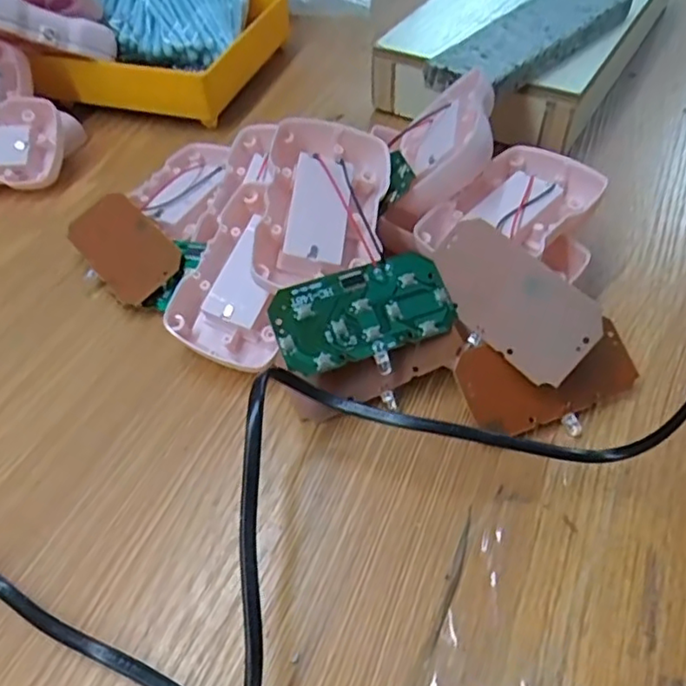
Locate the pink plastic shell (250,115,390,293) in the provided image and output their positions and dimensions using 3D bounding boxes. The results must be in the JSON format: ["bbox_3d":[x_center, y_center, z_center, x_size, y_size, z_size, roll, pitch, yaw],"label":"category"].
[{"bbox_3d":[-0.009,-0.061,0.282,0.053,0.021,0.079,9,67,-9],"label":"pink plastic shell"}]

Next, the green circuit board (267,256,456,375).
[{"bbox_3d":[0.010,-0.011,0.255,0.073,0.004,0.042,-18,75,-14],"label":"green circuit board"}]

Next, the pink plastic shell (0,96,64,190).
[{"bbox_3d":[-0.212,-0.118,0.376,0.086,0.016,0.052,1,79,0],"label":"pink plastic shell"}]

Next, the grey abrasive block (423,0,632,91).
[{"bbox_3d":[0.111,-0.180,0.364,0.145,0.018,0.044,-37,56,-27],"label":"grey abrasive block"}]

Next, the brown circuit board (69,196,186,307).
[{"bbox_3d":[-0.111,-0.050,0.316,0.039,0.006,0.068,-43,66,-6],"label":"brown circuit board"}]

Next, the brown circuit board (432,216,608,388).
[{"bbox_3d":[0.067,-0.018,0.254,0.073,0.004,0.038,43,105,23],"label":"brown circuit board"}]

